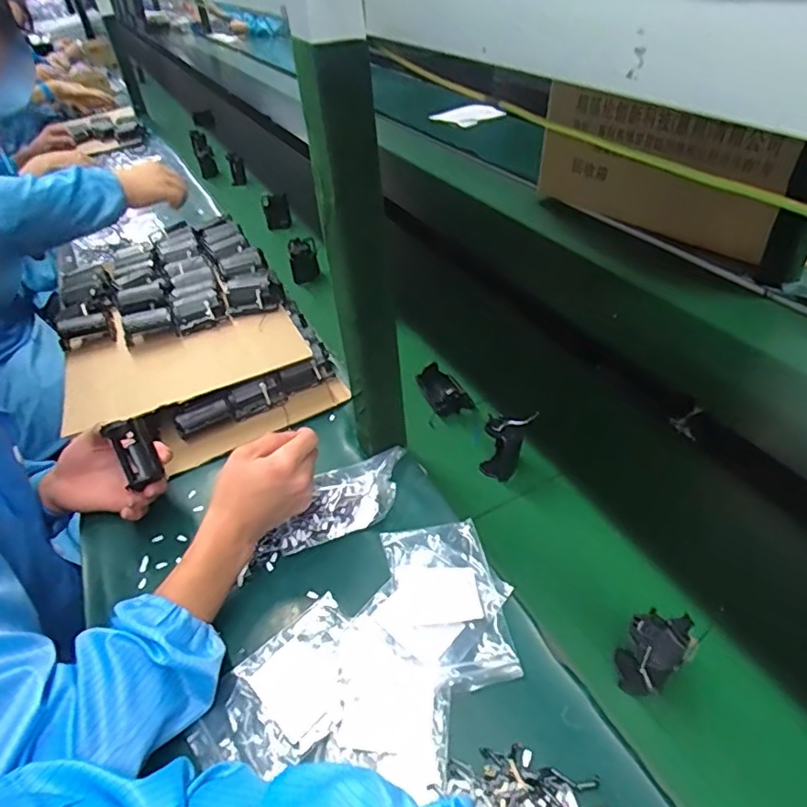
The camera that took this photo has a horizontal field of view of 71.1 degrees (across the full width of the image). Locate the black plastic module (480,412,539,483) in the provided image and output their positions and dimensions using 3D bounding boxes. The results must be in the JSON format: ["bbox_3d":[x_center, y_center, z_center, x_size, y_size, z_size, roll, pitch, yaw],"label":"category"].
[{"bbox_3d":[0.111,0.043,0.613,0.031,0.083,0.048,-33,47,-29],"label":"black plastic module"}]

